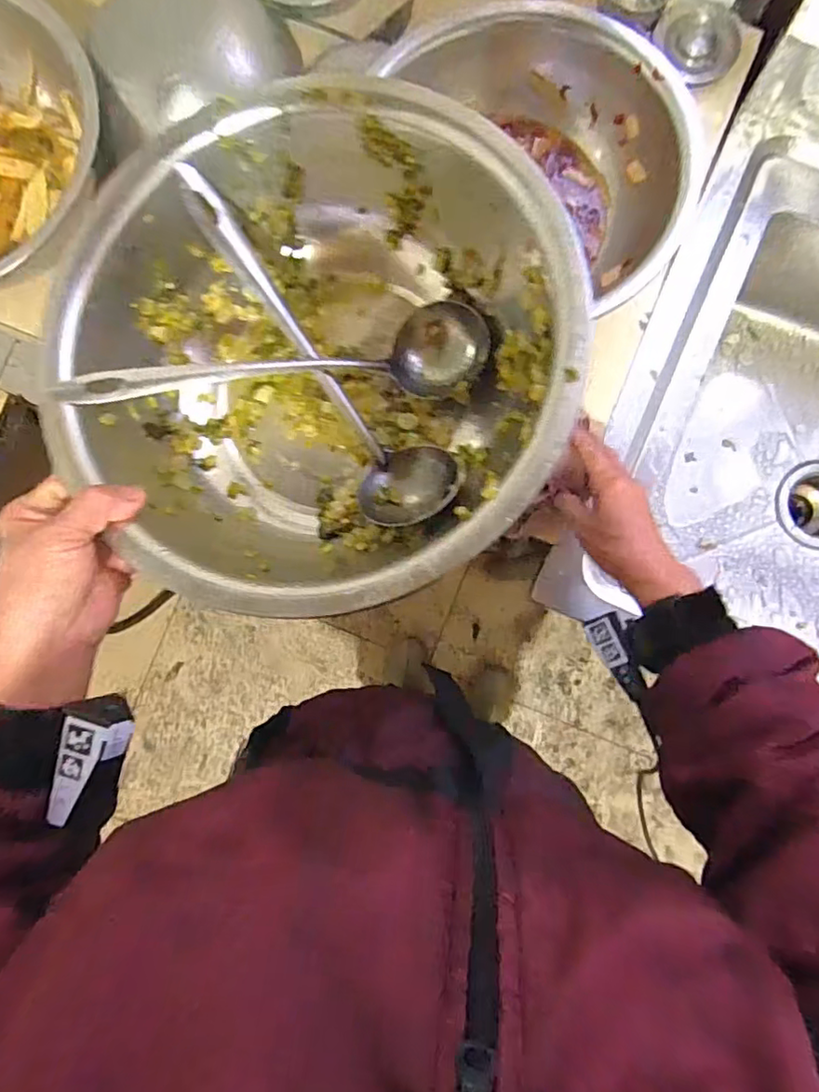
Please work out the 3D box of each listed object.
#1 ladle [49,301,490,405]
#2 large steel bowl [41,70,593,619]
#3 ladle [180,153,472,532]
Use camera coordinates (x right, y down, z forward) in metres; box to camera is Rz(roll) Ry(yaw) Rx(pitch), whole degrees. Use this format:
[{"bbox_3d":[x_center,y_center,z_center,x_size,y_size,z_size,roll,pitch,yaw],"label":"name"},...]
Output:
[{"bbox_3d":[-0.085,-0.122,0.404,0.273,0.055,0.060,-8,86,-13],"label":"ladle"},{"bbox_3d":[-0.057,-0.123,0.388,0.299,0.130,0.282,0,86,0],"label":"large steel bowl"},{"bbox_3d":[-0.072,-0.120,0.400,0.067,0.058,0.267,-43,87,-3],"label":"ladle"}]

